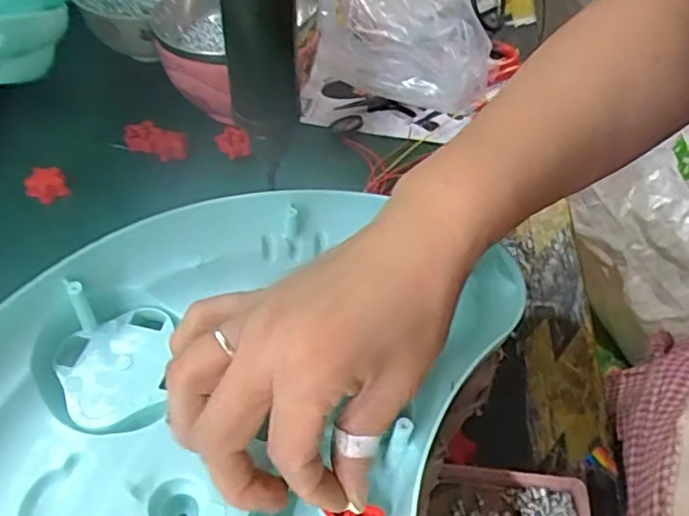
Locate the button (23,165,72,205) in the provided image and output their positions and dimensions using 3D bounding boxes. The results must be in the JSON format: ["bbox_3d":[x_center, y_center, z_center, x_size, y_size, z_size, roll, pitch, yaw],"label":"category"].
[{"bbox_3d":[-0.204,-0.049,0.430,0.025,0.020,0.022,-18,48,-18],"label":"button"}]

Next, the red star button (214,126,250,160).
[{"bbox_3d":[-0.082,-0.084,0.459,0.026,0.020,0.013,25,51,19],"label":"red star button"}]

